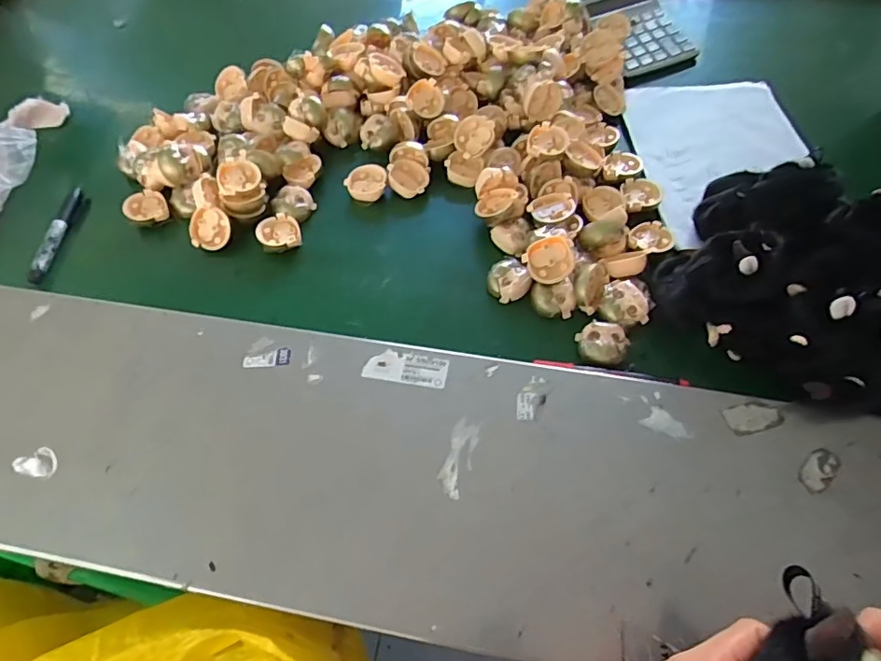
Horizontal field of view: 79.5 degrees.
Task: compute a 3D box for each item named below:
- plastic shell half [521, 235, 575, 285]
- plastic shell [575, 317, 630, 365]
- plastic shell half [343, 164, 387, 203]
[{"bbox_3d":[0.114,-0.074,0.553,0.049,0.014,0.047,-28,87,12],"label":"plastic shell half"},{"bbox_3d":[0.160,0.012,0.526,0.049,0.024,0.039,18,60,13],"label":"plastic shell"},{"bbox_3d":[-0.092,-0.183,0.655,0.048,0.025,0.041,25,61,17],"label":"plastic shell half"}]

